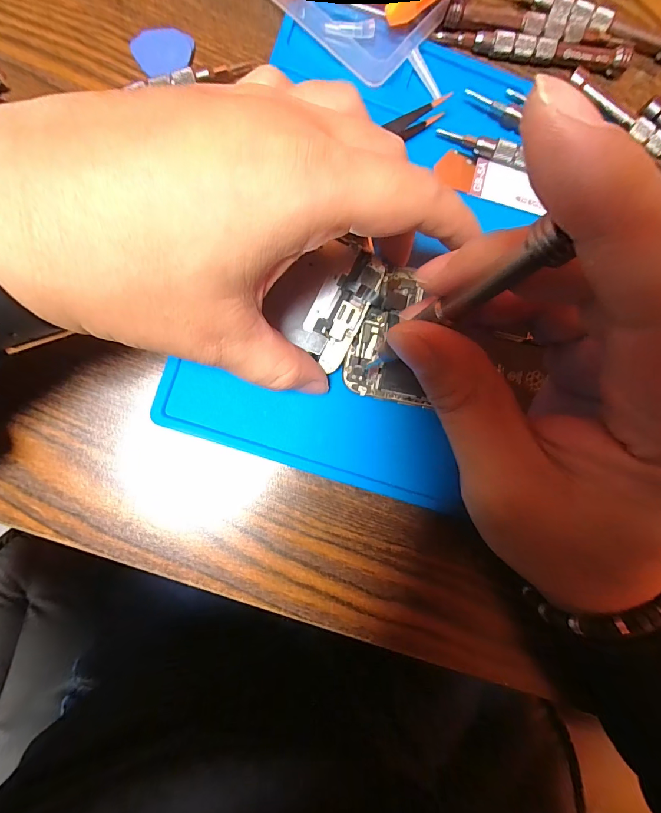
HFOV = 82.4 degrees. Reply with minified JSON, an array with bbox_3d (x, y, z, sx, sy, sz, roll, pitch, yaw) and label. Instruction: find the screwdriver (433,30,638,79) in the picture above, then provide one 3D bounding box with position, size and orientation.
[{"bbox_3d":[0.107,-0.186,0.197,0.102,0.007,0.013,1,88,-5],"label":"screwdriver"}]

